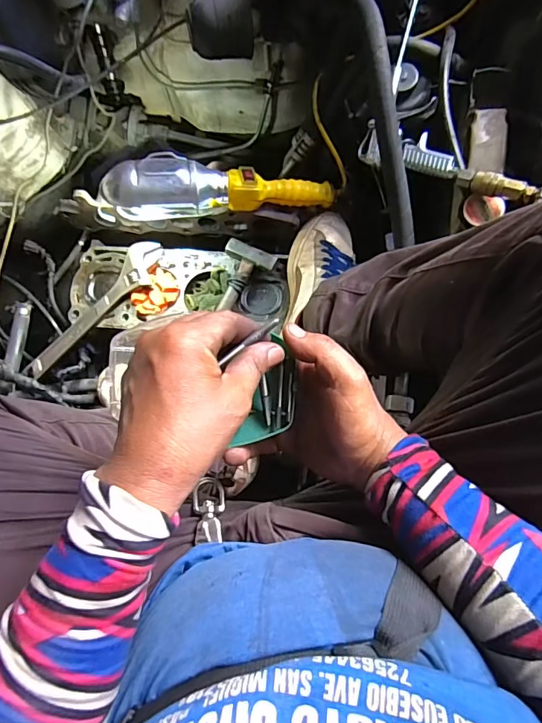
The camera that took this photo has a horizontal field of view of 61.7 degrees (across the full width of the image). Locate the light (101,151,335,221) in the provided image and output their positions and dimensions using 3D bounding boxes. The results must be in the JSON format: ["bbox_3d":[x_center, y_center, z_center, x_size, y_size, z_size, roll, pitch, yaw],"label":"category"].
[{"bbox_3d":[-0.071,-0.238,0.648,0.319,0.100,0.078,-3,84,-13],"label":"light"}]

